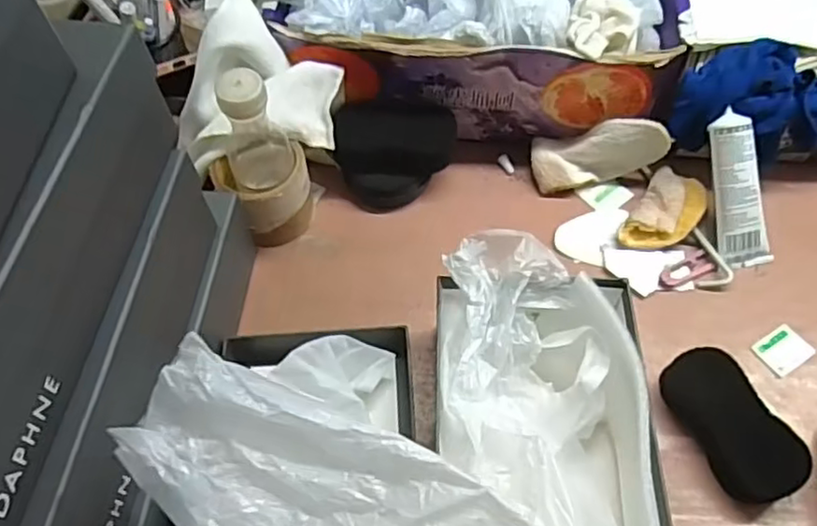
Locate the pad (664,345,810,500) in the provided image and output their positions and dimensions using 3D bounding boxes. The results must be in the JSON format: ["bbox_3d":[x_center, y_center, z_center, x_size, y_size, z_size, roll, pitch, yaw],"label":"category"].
[{"bbox_3d":[0.267,0.131,0.535,0.055,0.035,0.126,-24,61,-12],"label":"pad"}]

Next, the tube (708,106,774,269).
[{"bbox_3d":[0.314,-0.067,0.616,0.047,0.023,0.146,-14,100,-6],"label":"tube"}]

